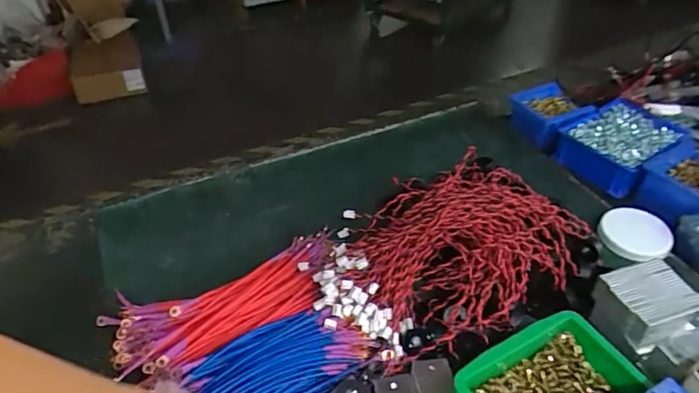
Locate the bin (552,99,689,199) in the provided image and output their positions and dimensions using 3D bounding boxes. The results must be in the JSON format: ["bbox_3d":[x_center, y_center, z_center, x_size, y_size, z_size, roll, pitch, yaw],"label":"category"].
[{"bbox_3d":[0.514,-0.103,0.953,0.241,0.063,0.157,-27,48,-27],"label":"bin"}]

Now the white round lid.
[{"bbox_3d":[0.450,0.056,0.792,0.100,0.017,0.098,0,41,0],"label":"white round lid"}]

